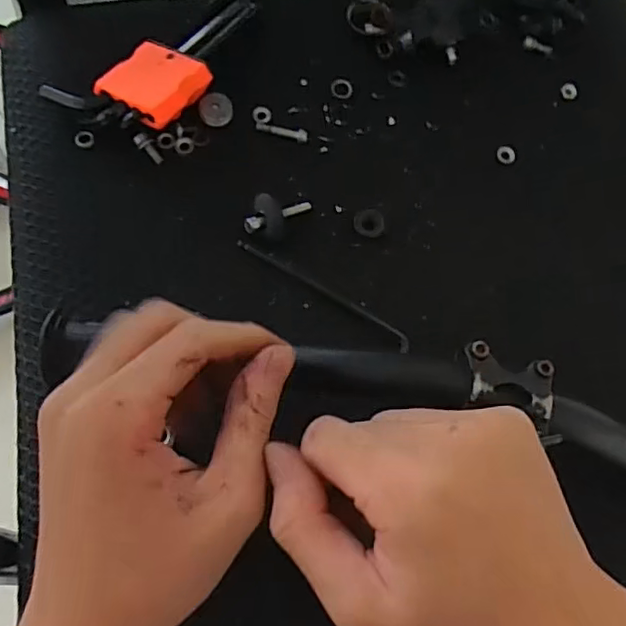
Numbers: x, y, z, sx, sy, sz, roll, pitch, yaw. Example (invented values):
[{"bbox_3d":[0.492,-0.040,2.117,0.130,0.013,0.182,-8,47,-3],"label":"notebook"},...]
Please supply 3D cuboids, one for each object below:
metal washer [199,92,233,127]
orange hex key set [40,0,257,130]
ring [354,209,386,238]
[{"bbox_3d":[-0.063,-0.132,0.384,0.021,0.004,0.022,7,83,-15],"label":"metal washer"},{"bbox_3d":[-0.088,-0.176,0.386,0.075,0.023,0.158,32,65,8],"label":"orange hex key set"},{"bbox_3d":[0.035,-0.056,0.368,0.019,0.005,0.017,19,73,0],"label":"ring"}]

